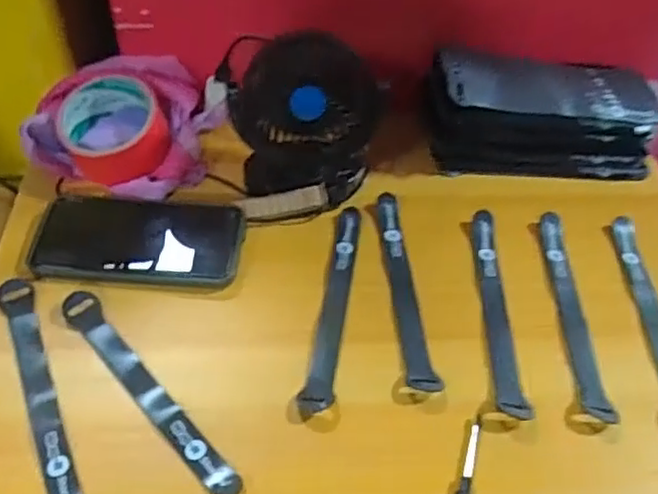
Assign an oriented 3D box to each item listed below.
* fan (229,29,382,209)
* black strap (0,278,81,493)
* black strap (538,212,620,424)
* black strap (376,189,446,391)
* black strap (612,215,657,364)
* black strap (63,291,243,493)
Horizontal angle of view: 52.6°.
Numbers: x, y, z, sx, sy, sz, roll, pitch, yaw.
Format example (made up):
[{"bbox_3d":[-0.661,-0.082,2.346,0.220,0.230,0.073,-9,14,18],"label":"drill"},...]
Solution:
[{"bbox_3d":[-0.021,-0.105,0.558,0.118,0.127,0.067,9,49,5],"label":"fan"},{"bbox_3d":[-0.197,0.098,0.455,0.023,0.007,0.200,-20,53,-19],"label":"black strap"},{"bbox_3d":[0.189,0.047,0.517,0.021,0.006,0.190,2,49,-1],"label":"black strap"},{"bbox_3d":[0.059,0.028,0.527,0.022,0.006,0.190,-2,49,-5],"label":"black strap"},{"bbox_3d":[0.251,0.053,0.517,0.029,0.009,0.202,5,49,2],"label":"black strap"},{"bbox_3d":[-0.125,0.096,0.455,0.023,0.009,0.196,-34,58,-28],"label":"black strap"}]

